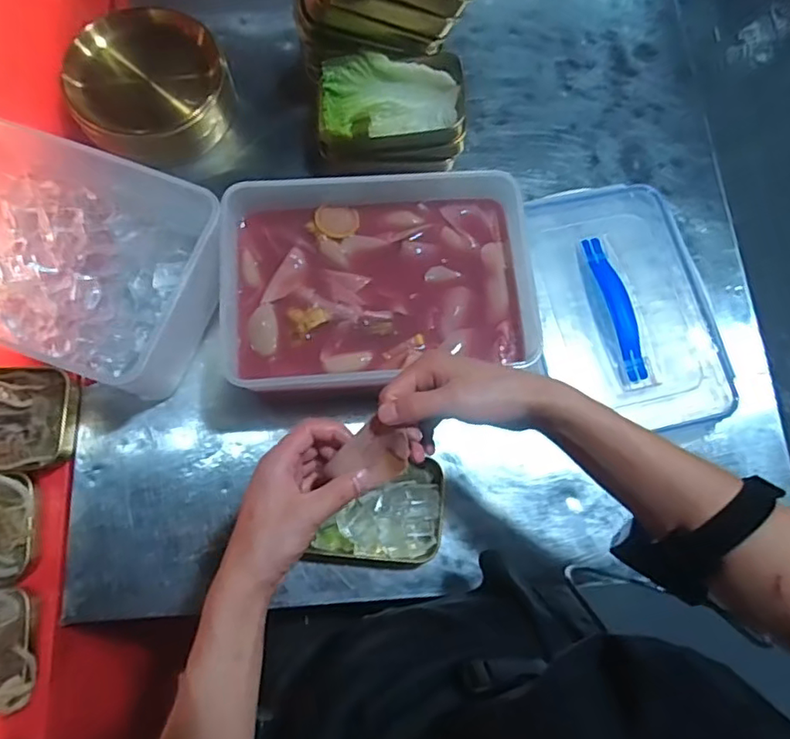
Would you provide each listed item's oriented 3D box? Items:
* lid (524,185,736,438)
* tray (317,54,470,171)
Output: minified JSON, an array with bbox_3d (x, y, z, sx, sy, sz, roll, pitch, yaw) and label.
[{"bbox_3d":[0.273,-0.080,0.687,0.206,0.034,0.302,-9,75,-4],"label":"lid"},{"bbox_3d":[-0.005,-0.315,0.711,0.173,0.093,0.120,0,74,-2],"label":"tray"}]

